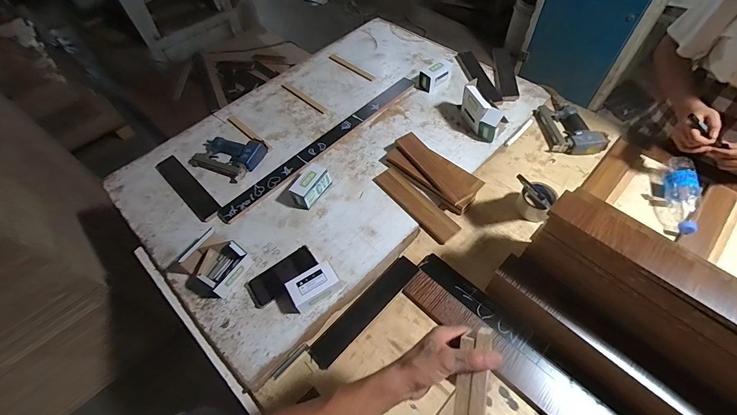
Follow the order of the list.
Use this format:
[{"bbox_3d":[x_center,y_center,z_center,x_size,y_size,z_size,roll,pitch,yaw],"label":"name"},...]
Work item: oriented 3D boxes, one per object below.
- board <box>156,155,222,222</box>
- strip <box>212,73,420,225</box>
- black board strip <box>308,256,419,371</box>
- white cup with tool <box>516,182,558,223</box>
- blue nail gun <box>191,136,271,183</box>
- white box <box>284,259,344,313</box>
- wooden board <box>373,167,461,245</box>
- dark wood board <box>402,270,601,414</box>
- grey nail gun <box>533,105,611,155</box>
[{"bbox_3d":[-0.519,-0.061,0.953,0.286,0.013,0.062,38,65,25],"label":"board"},{"bbox_3d":[-0.120,-0.214,1.037,0.060,0.016,0.777,36,65,24],"label":"strip"},{"bbox_3d":[-0.004,0.225,0.740,0.060,0.015,0.295,38,66,25],"label":"black board strip"},{"bbox_3d":[0.429,-0.020,0.853,0.085,0.050,0.092,35,64,23],"label":"white cup with tool"},{"bbox_3d":[-0.427,-0.166,1.004,0.204,0.043,0.152,23,60,18],"label":"blue nail gun"},{"bbox_3d":[-0.122,0.179,0.752,0.113,0.055,0.066,-34,60,-18],"label":"white box"},{"bbox_3d":[0.123,-0.011,0.885,0.070,0.013,0.264,-34,61,-18],"label":"wooden board"},{"bbox_3d":[0.372,0.380,0.612,0.742,0.021,0.068,38,65,25],"label":"dark wood board"},{"bbox_3d":[0.603,-0.243,0.997,0.153,0.049,0.206,0,56,3],"label":"grey nail gun"}]

